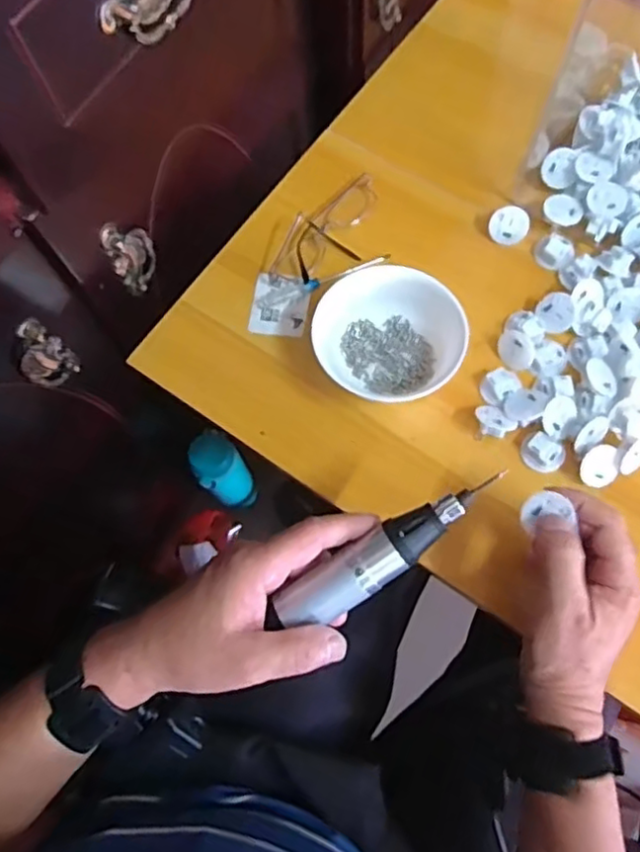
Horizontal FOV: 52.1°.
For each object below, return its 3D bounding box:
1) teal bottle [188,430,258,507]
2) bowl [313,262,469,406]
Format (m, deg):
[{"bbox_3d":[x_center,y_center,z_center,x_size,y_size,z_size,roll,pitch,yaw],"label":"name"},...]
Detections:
[{"bbox_3d":[-0.127,0.063,0.865,0.060,0.162,0.059,-1,69,2],"label":"teal bottle"},{"bbox_3d":[0.055,-0.069,0.519,0.113,0.045,0.117,-42,74,-13],"label":"bowl"}]

